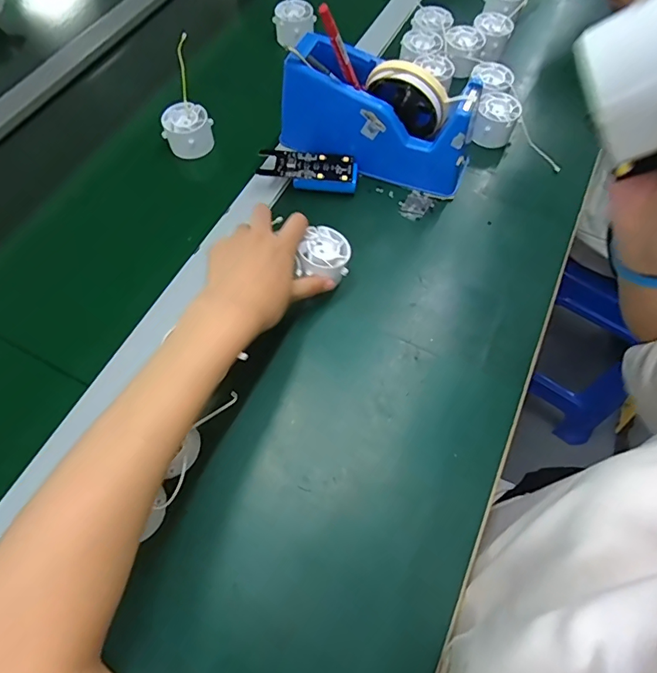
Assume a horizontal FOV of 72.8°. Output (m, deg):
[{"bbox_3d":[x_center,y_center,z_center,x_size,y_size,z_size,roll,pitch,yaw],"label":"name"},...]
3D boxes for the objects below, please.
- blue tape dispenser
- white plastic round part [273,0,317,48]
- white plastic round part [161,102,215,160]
[{"bbox_3d":[0.052,-0.223,0.456,0.198,0.103,0.072,27,67,11],"label":"blue tape dispenser"},{"bbox_3d":[-0.046,-0.411,0.586,0.052,0.036,0.047,-7,64,-5],"label":"white plastic round part"},{"bbox_3d":[-0.156,-0.229,0.499,0.052,0.038,0.043,-16,66,-9],"label":"white plastic round part"}]

